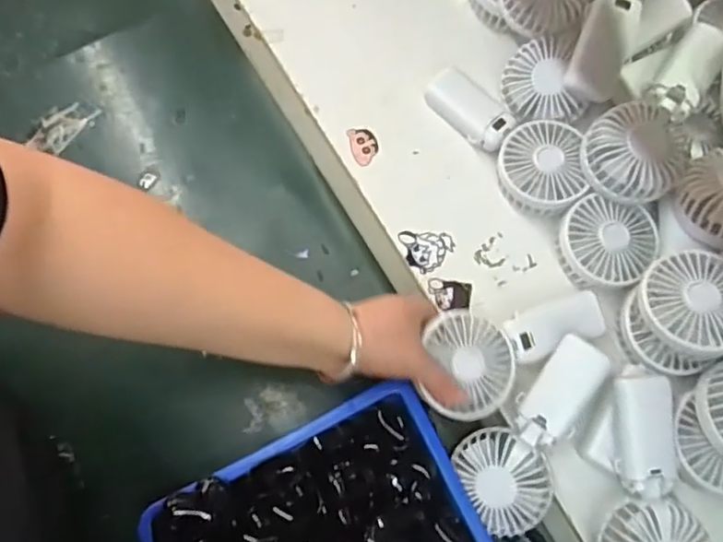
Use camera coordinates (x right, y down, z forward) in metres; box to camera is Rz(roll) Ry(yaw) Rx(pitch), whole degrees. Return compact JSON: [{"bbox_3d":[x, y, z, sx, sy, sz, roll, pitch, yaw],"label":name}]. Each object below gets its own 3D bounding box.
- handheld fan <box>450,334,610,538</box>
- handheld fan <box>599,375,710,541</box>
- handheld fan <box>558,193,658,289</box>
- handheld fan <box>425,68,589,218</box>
[{"bbox_3d":[0.146,0.137,0.532,0.080,0.033,0.171,33,92,9],"label":"handheld fan"},{"bbox_3d":[0.231,0.182,0.520,0.089,0.058,0.183,-9,77,1],"label":"handheld fan"},{"bbox_3d":[0.221,-0.022,0.575,0.082,0.040,0.078,0,75,-2],"label":"handheld fan"},{"bbox_3d":[0.146,-0.134,0.600,0.090,0.049,0.185,-35,78,-5],"label":"handheld fan"}]

